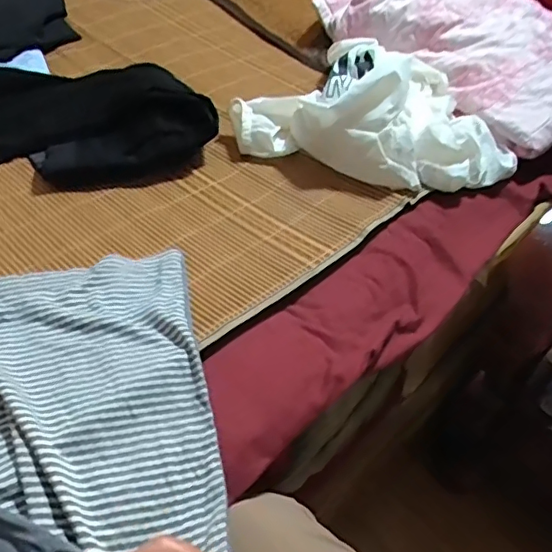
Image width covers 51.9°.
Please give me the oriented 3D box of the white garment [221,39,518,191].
[{"bbox_3d":[0.157,-0.249,0.848,0.400,0.131,0.279,20,46,14],"label":"white garment"}]

